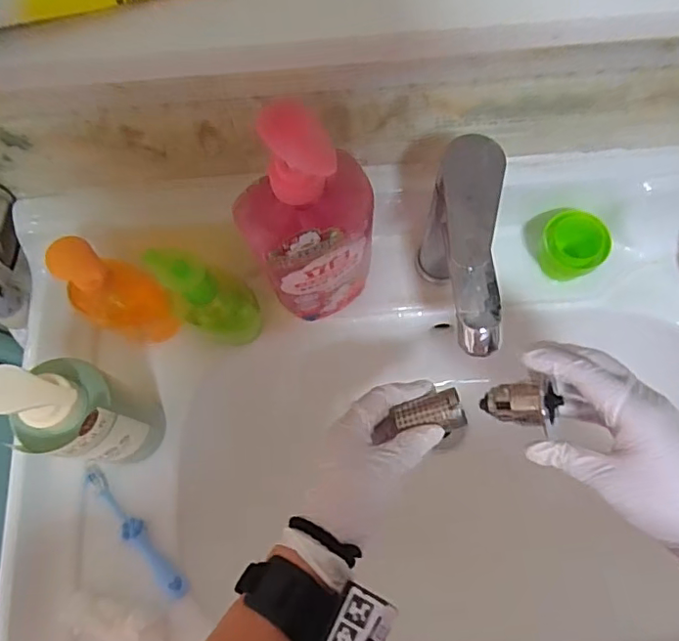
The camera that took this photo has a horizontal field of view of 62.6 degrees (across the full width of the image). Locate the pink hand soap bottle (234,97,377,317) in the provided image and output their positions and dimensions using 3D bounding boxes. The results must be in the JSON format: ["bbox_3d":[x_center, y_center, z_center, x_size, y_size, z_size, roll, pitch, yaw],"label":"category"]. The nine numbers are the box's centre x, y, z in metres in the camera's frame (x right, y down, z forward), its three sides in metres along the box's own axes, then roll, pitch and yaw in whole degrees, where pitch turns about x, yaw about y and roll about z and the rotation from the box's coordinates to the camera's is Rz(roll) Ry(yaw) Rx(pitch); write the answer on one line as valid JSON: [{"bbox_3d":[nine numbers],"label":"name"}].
[{"bbox_3d":[-0.021,-0.065,0.442,0.097,0.219,0.061,-32,75,-7],"label":"pink hand soap bottle"}]

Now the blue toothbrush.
[{"bbox_3d":[-0.186,0.191,0.507,0.018,0.017,0.144,-41,76,-9],"label":"blue toothbrush"}]

